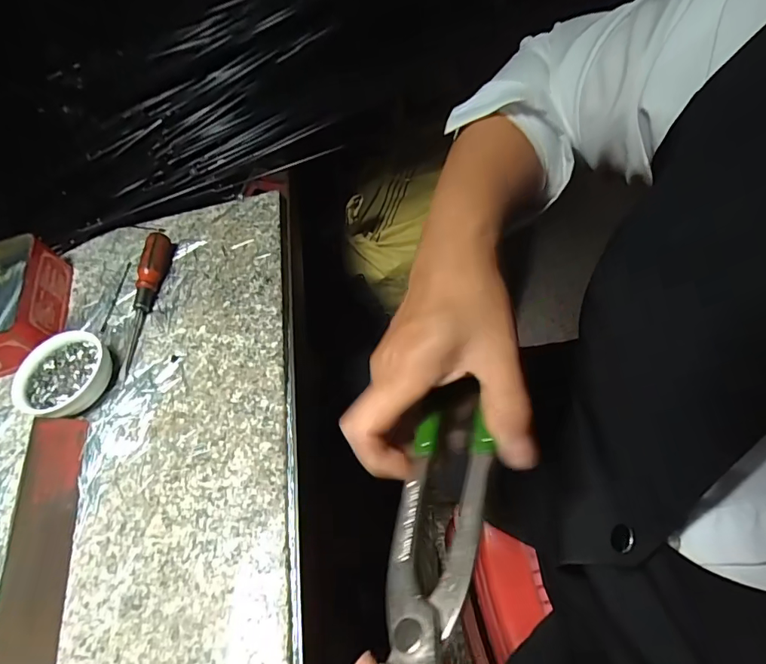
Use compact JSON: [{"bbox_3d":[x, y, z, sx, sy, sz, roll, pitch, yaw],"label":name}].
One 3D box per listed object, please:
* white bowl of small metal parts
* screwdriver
[{"bbox_3d":[-0.255,0.035,0.371,0.057,0.026,0.070,19,64,22],"label":"white bowl of small metal parts"},{"bbox_3d":[-0.214,-0.030,0.409,0.017,0.028,0.135,-4,57,9],"label":"screwdriver"}]

